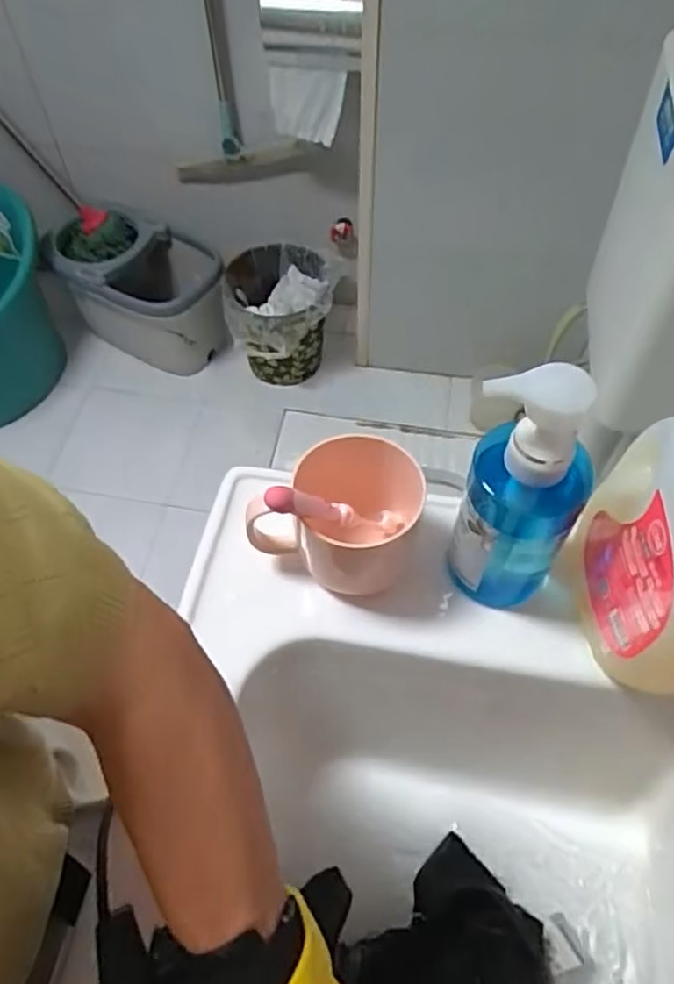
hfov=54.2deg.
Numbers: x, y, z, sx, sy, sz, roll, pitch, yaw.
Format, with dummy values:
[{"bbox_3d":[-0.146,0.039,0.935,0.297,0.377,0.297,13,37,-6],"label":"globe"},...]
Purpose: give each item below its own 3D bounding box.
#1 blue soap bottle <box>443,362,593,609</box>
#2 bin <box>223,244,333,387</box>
[{"bbox_3d":[0.108,0.010,0.397,0.068,0.195,0.046,27,62,17],"label":"blue soap bottle"},{"bbox_3d":[-0.149,-0.464,1.754,0.259,0.282,0.314,-4,58,-2],"label":"bin"}]

